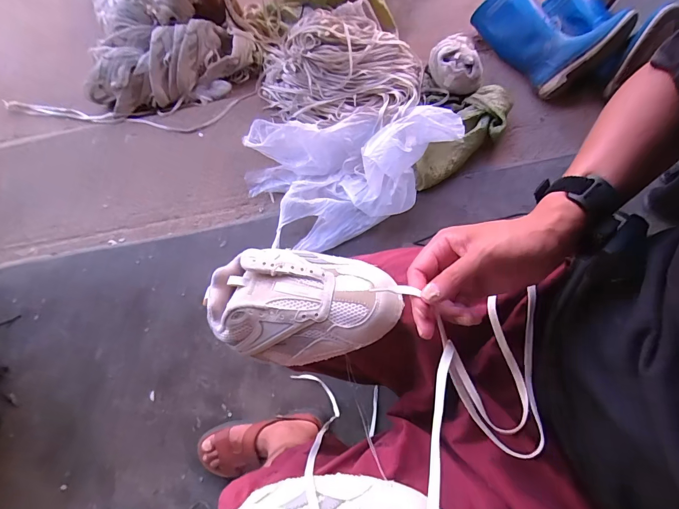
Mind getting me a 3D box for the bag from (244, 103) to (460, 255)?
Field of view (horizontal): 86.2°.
[{"bbox_3d":[0.015,-0.256,0.909,0.516,0.205,0.376,-20,74,-4],"label":"bag"}]

